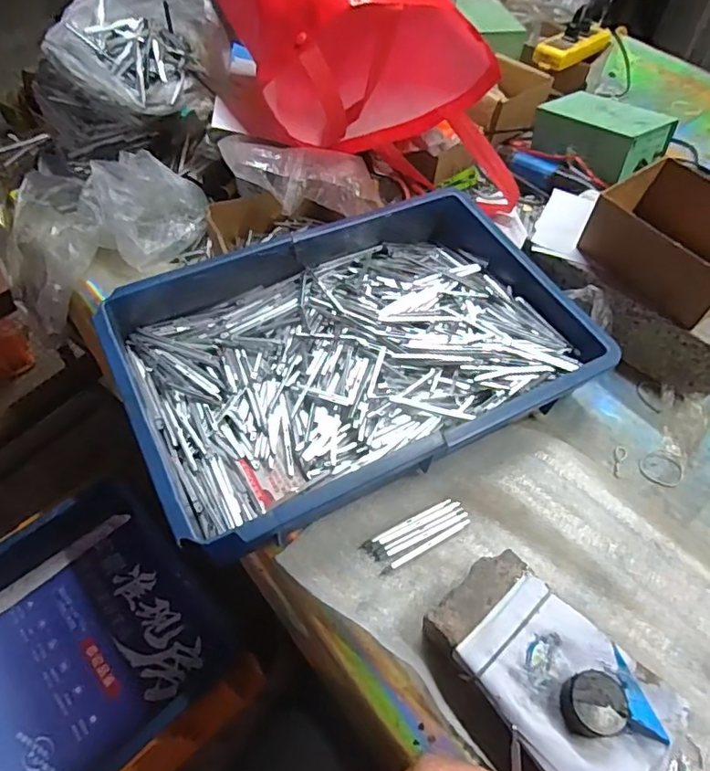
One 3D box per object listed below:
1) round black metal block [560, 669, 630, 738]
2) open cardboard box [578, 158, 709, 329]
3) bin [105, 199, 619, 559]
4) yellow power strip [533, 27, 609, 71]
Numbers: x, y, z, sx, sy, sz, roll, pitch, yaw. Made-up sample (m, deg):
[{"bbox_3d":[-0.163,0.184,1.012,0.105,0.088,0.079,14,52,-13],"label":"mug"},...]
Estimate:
[{"bbox_3d":[0.163,0.215,0.374,0.039,0.020,0.038,2,54,-2],"label":"round black metal block"},{"bbox_3d":[0.333,-0.150,0.566,0.122,0.078,0.158,-34,63,-25],"label":"open cardboard box"},{"bbox_3d":[0.002,-0.038,0.558,0.434,0.075,0.290,-23,59,-19],"label":"bin"},{"bbox_3d":[0.362,-0.557,0.906,0.165,0.028,0.052,-32,62,-24],"label":"yellow power strip"}]

